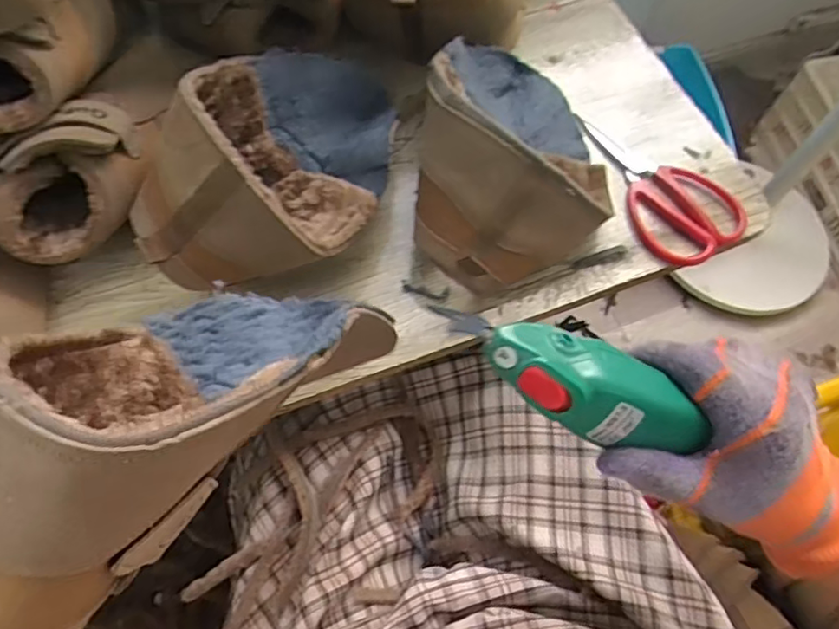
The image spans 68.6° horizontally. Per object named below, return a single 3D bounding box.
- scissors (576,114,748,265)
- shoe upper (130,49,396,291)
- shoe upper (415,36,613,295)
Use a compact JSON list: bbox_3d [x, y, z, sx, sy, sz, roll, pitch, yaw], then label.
[{"bbox_3d":[0.219,-0.127,0.576,0.088,0.015,0.180,-25,65,-15],"label":"scissors"},{"bbox_3d":[-0.105,-0.132,0.488,0.149,0.097,0.245,23,63,10],"label":"shoe upper"},{"bbox_3d":[0.089,-0.148,0.521,0.165,0.116,0.268,16,62,6],"label":"shoe upper"}]

